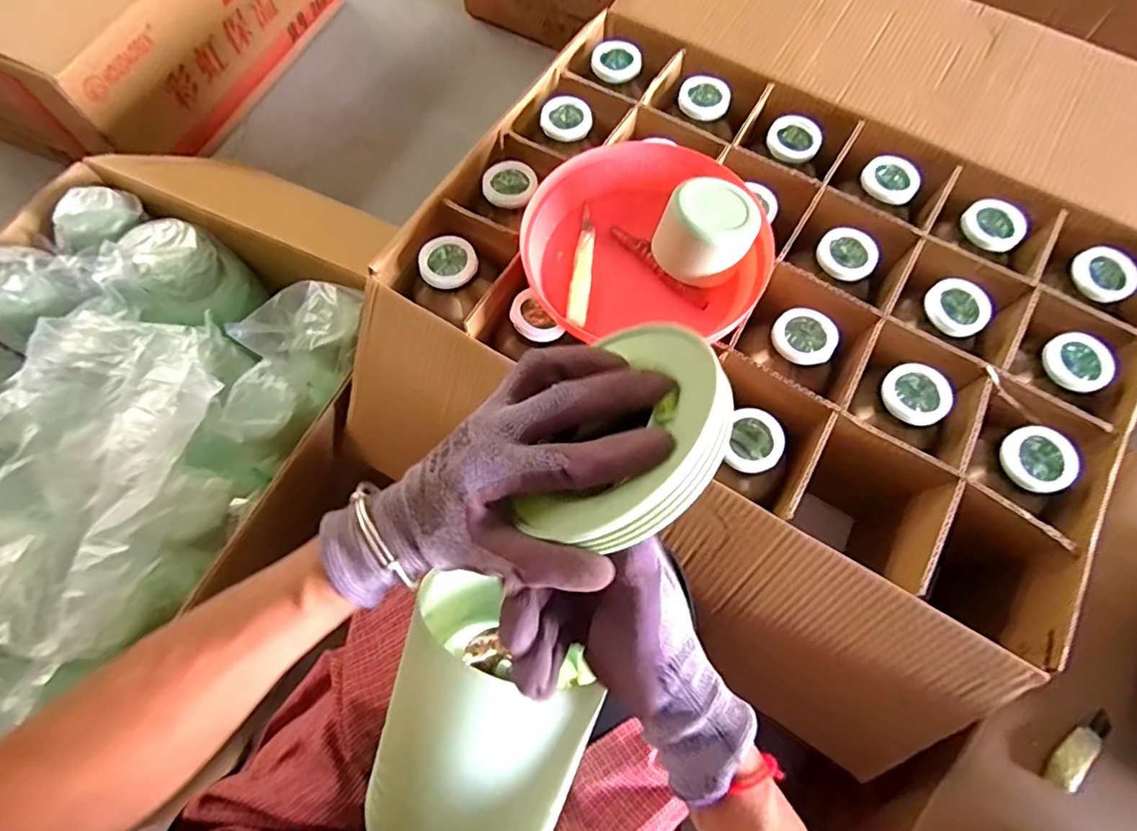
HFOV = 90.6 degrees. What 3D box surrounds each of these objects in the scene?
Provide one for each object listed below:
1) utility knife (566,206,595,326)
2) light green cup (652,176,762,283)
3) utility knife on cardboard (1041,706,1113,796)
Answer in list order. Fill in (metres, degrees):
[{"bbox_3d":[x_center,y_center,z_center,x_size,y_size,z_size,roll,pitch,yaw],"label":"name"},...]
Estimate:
[{"bbox_3d":[0.016,-0.152,0.564,0.020,0.016,0.149,7,69,2],"label":"utility knife"},{"bbox_3d":[0.129,-0.172,0.528,0.086,0.058,0.080,0,69,-1],"label":"light green cup"},{"bbox_3d":[0.502,0.327,0.549,0.097,0.012,0.025,-35,73,-13],"label":"utility knife on cardboard"}]

